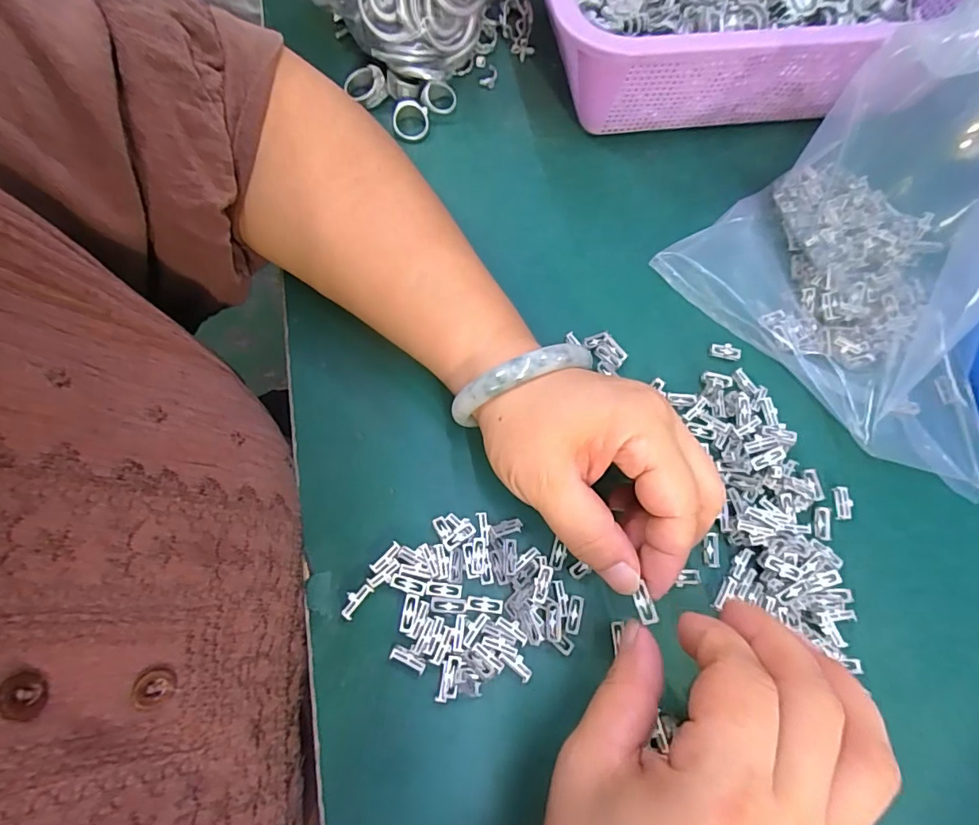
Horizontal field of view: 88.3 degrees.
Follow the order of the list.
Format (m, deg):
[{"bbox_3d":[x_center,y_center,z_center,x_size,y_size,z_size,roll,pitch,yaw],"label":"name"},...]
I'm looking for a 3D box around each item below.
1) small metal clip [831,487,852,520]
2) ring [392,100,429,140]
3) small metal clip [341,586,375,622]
[{"bbox_3d":[0.182,0.047,0.259,0.007,0.005,0.017,10,70,2],"label":"small metal clip"},{"bbox_3d":[-0.052,-0.190,0.329,0.023,0.005,0.027,-4,88,-19],"label":"ring"},{"bbox_3d":[-0.062,0.086,0.231,0.008,0.005,0.017,35,73,10],"label":"small metal clip"}]

